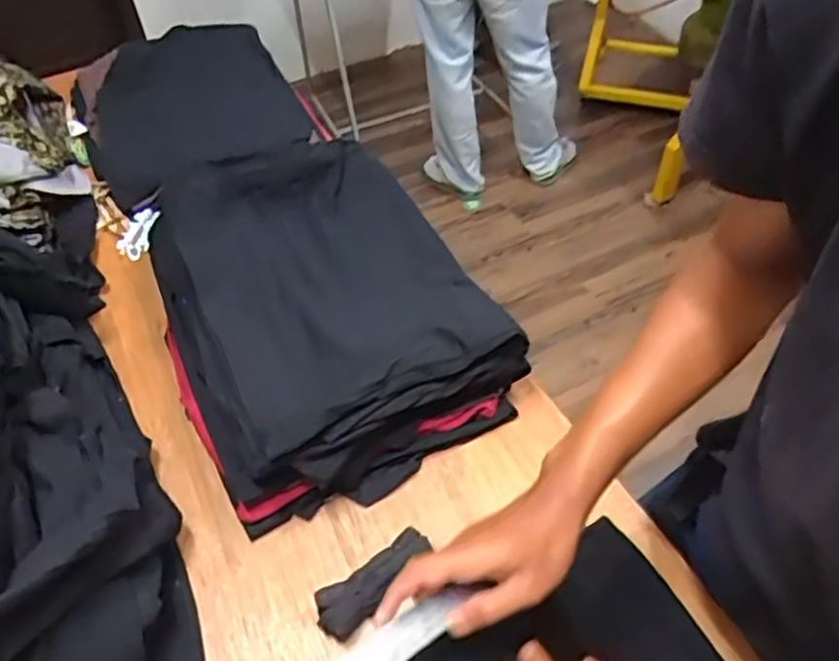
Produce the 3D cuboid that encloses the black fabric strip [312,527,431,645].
[{"bbox_3d":[-0.044,0.247,0.674,0.127,0.032,0.047,-33,54,-24],"label":"black fabric strip"}]

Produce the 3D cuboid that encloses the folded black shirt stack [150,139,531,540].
[{"bbox_3d":[-0.133,-0.038,0.877,0.374,0.125,0.501,-23,50,-17],"label":"folded black shirt stack"}]

